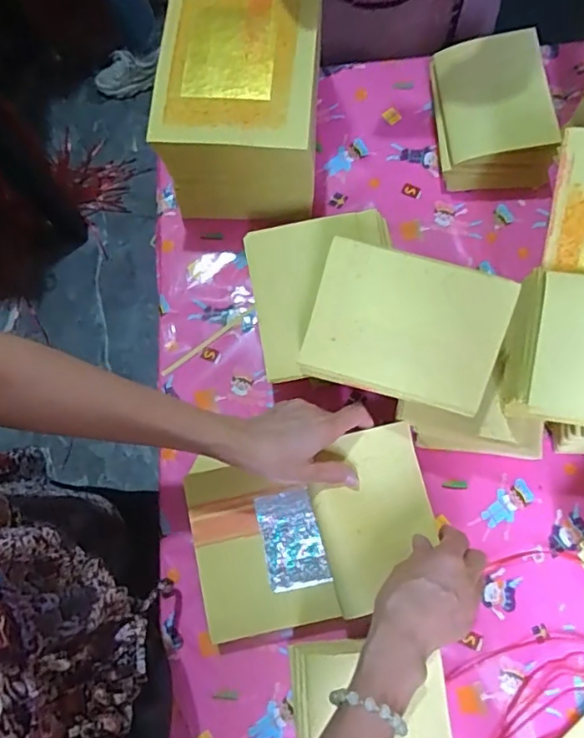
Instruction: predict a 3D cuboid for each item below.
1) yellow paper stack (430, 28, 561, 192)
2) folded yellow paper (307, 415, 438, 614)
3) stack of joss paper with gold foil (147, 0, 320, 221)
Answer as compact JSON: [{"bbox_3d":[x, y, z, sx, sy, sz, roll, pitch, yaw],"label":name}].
[{"bbox_3d":[0.230,-0.301,0.637,0.114,0.087,0.162,-5,74,-1],"label":"yellow paper stack"},{"bbox_3d":[0.079,0.138,0.522,0.110,0.012,0.152,-15,74,-4],"label":"folded yellow paper"},{"bbox_3d":[-0.055,-0.303,0.612,0.157,0.164,0.219,2,74,1],"label":"stack of joss paper with gold foil"}]

